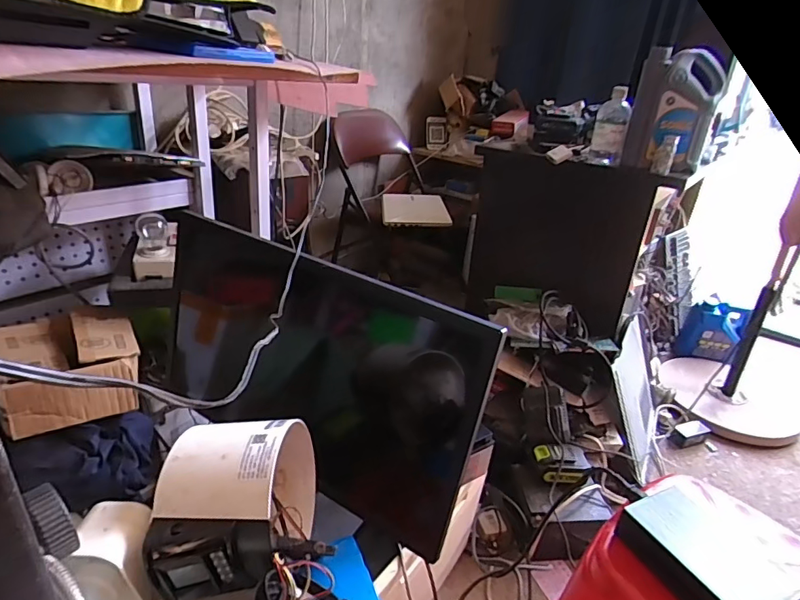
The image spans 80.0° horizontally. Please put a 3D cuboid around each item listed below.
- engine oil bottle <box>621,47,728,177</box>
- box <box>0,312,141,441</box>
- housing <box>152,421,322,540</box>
[{"bbox_3d":[0.657,-0.455,1.145,0.172,0.265,0.158,18,28,23],"label":"engine oil bottle"},{"bbox_3d":[-0.603,0.113,0.873,0.209,0.096,0.257,-13,31,-34],"label":"box"},{"bbox_3d":[-0.149,0.174,0.459,0.120,0.121,0.126,6,26,-1],"label":"housing"}]

